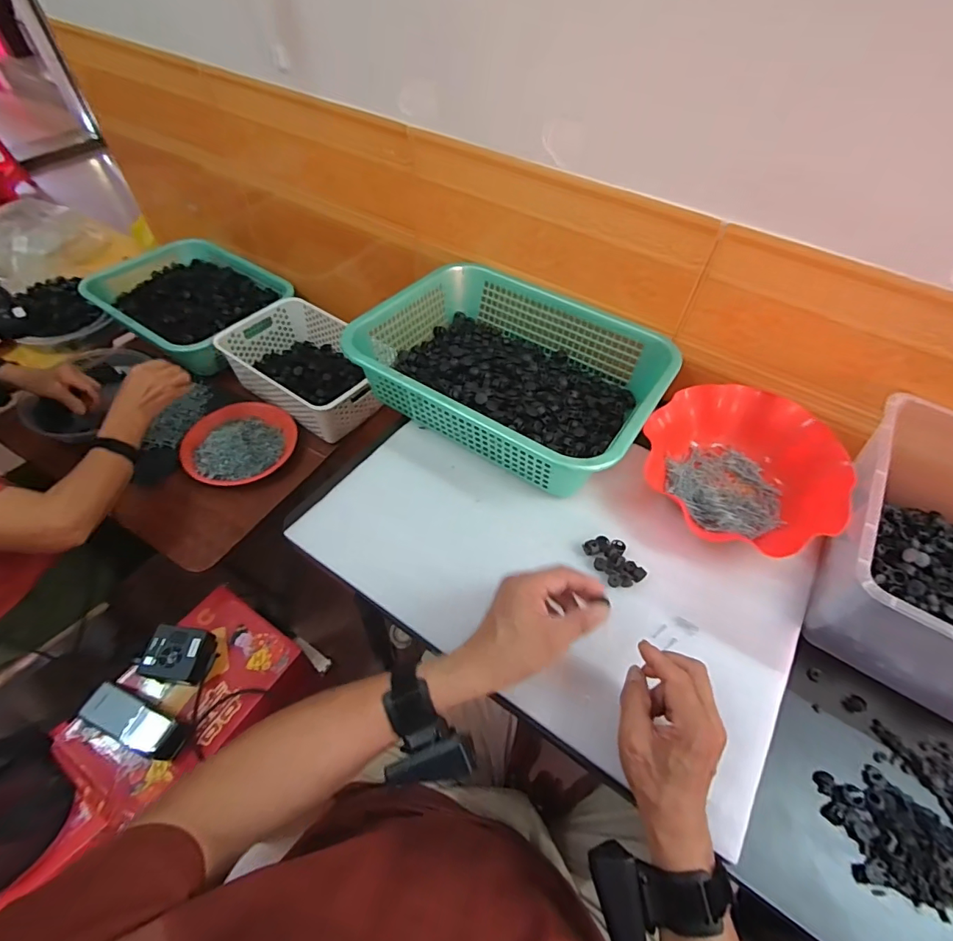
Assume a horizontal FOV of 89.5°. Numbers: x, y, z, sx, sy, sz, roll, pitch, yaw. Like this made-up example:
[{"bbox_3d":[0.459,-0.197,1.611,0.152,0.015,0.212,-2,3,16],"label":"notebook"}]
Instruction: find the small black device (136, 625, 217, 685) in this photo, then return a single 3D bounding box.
[{"bbox_3d":[-0.445,0.276,0.721,0.085,0.051,0.074,3,54,-1],"label":"small black device"}]

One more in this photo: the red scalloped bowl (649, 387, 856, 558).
[{"bbox_3d":[0.313,-0.003,0.580,0.202,0.072,0.219,2,54,-2],"label":"red scalloped bowl"}]

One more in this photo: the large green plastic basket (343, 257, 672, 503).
[{"bbox_3d":[0.054,-0.148,0.661,0.376,0.096,0.295,29,58,17],"label":"large green plastic basket"}]

